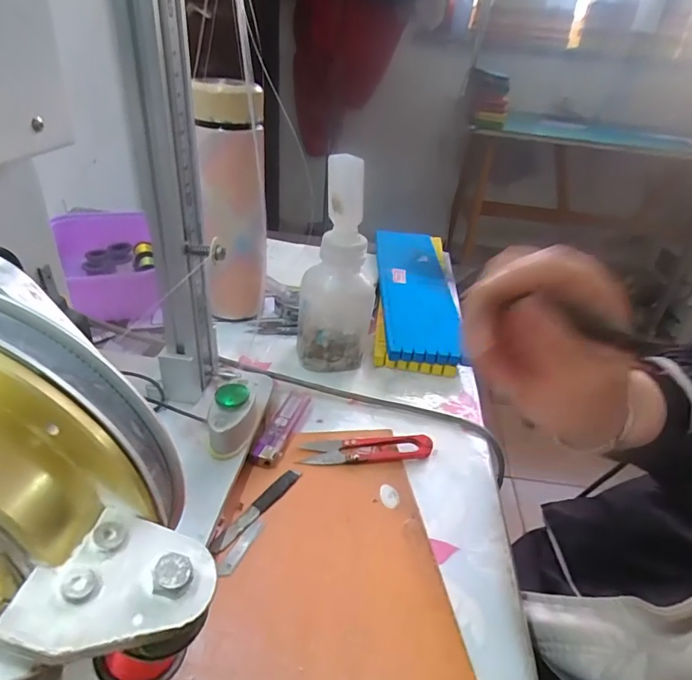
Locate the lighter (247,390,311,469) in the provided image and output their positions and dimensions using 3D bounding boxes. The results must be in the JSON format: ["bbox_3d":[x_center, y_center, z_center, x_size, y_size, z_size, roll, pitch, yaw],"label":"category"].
[{"bbox_3d":[-0.051,0.064,0.372,0.027,0.011,0.086,15,34,13],"label":"lighter"}]

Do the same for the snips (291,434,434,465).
[{"bbox_3d":[0.015,0.081,0.361,0.100,0.011,0.026,0,34,-10],"label":"snips"}]

